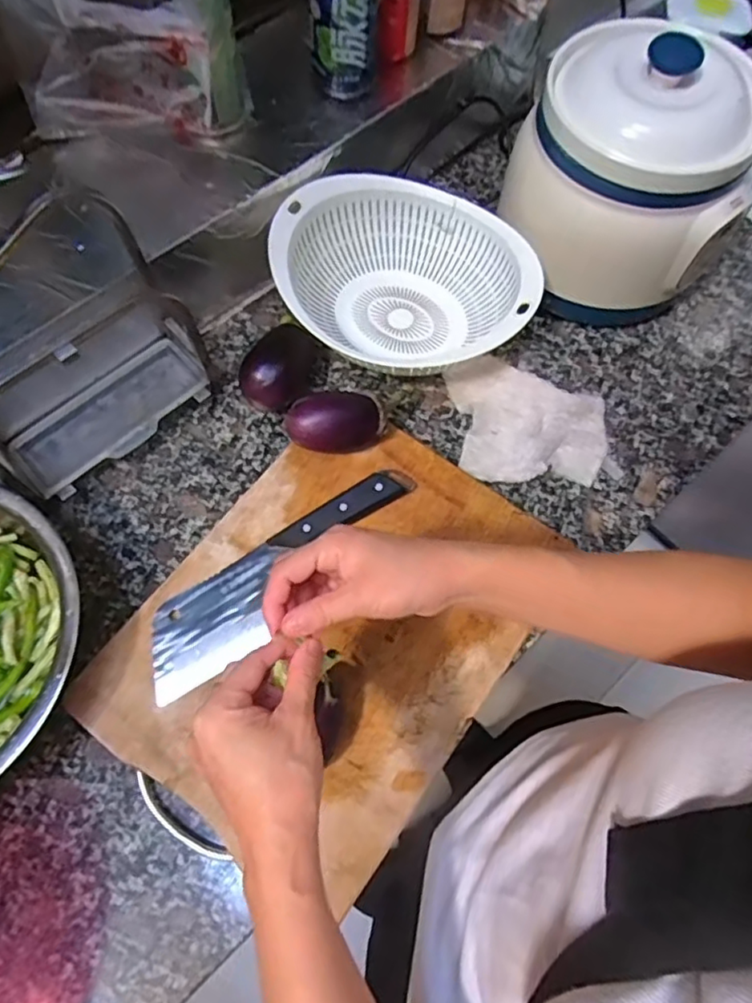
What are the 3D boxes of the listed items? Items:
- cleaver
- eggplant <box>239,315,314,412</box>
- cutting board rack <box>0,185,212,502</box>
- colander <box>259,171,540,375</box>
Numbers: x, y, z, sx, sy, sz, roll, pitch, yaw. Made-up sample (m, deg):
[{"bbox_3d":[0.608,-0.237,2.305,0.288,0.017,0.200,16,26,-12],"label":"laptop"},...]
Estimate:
[{"bbox_3d":[-0.083,0.063,0.568,0.292,0.022,0.074,-35,72,-15],"label":"cleaver"},{"bbox_3d":[-0.107,-0.148,0.657,0.065,0.049,0.111,12,67,4],"label":"eggplant"},{"bbox_3d":[-0.281,-0.130,0.556,0.215,0.215,0.113,-40,73,-16],"label":"cutting board rack"},{"bbox_3d":[0.027,-0.229,0.666,0.278,0.100,0.224,21,68,8],"label":"colander"}]

